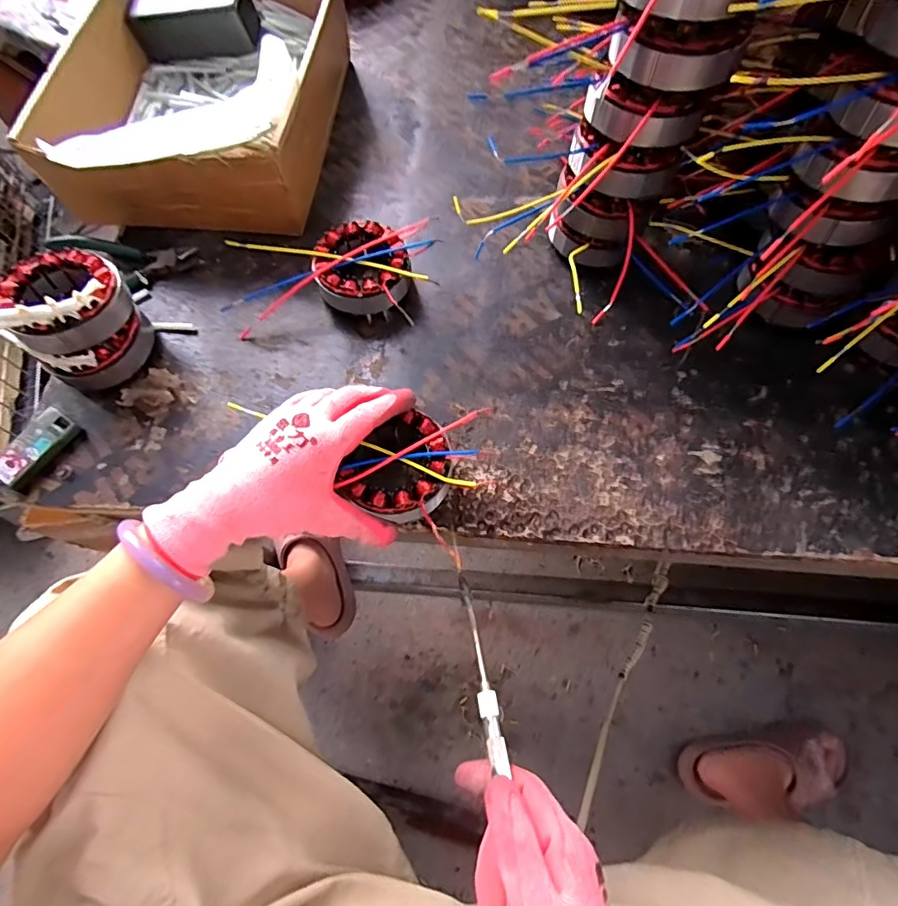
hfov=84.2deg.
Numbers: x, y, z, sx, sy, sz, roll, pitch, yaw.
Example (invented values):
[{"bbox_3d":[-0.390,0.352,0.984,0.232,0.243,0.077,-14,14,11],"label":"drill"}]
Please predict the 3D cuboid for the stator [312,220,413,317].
[{"bbox_3d":[-0.079,-0.169,0.459,0.087,0.041,0.088,-9,66,-2],"label":"stator"}]

